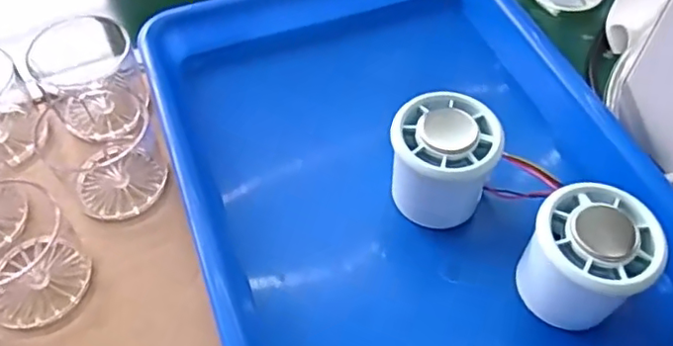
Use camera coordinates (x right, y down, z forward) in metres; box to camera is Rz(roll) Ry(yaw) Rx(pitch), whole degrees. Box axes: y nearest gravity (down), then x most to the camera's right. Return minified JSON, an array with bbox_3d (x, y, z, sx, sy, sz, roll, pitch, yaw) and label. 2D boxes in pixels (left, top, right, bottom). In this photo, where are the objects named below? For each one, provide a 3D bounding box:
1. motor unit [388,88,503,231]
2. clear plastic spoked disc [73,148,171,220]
[{"bbox_3d":[0.057,-0.006,0.334,0.054,0.056,0.053,-1,54,1],"label":"motor unit"},{"bbox_3d":[-0.129,0.005,0.360,0.049,0.004,0.049,-1,54,1],"label":"clear plastic spoked disc"}]

